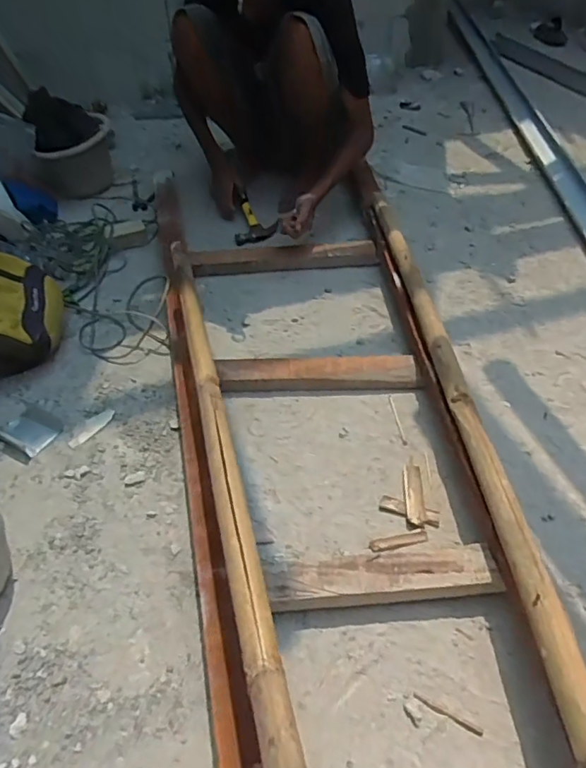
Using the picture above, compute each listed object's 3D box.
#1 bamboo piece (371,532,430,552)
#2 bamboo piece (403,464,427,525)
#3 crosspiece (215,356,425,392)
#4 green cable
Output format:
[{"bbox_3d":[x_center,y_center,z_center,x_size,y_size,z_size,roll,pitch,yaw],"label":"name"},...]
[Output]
[{"bbox_3d":[0.164,0.244,0.823,0.094,0.011,0.019,-11,49,-9],"label":"bamboo piece"},{"bbox_3d":[0.200,0.178,0.877,0.029,0.016,0.116,3,48,3],"label":"bamboo piece"},{"bbox_3d":[0.041,-0.021,1.040,0.398,0.054,0.070,-1,48,0],"label":"crosspiece"},{"bbox_3d":[-0.462,-0.264,1.269,0.311,0.062,0.593,-16,50,-13],"label":"green cable"}]

